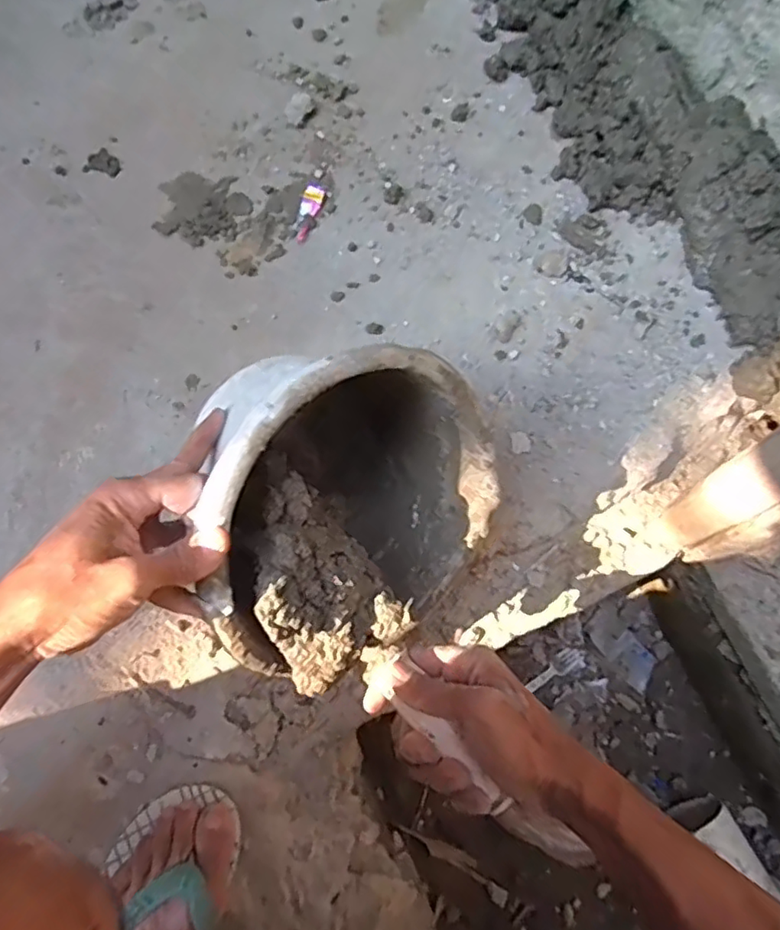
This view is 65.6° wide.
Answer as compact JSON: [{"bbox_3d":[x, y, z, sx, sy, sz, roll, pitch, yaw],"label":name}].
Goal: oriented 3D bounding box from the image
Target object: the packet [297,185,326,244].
[{"bbox_3d":[-0.089,-0.274,0.660,0.021,0.005,0.069,14,75,5],"label":"packet"}]

